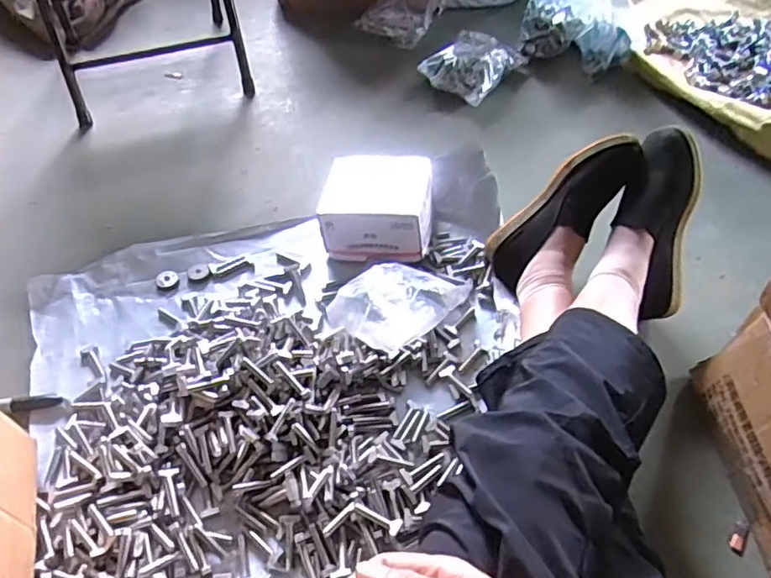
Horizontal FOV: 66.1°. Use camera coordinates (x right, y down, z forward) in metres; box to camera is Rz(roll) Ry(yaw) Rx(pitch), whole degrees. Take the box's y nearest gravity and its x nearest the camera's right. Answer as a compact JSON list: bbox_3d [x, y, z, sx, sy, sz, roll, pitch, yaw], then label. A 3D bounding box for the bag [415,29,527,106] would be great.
[{"bbox_3d":[0.168,-0.433,1.137,0.136,0.058,0.184,28,56,21],"label":"bag"}]

